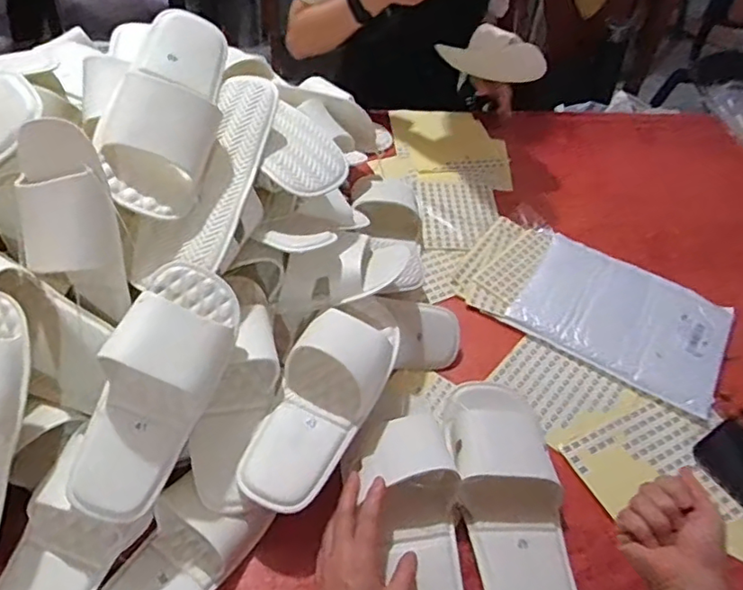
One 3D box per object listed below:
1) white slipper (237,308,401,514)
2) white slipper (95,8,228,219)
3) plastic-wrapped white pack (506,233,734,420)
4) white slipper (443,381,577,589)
[{"bbox_3d":[-0.051,0.103,0.602,0.099,0.068,0.240,23,63,14],"label":"white slipper"},{"bbox_3d":[-0.214,-0.201,0.610,0.104,0.073,0.252,5,64,-2],"label":"white slipper"},{"bbox_3d":[0.356,0.027,0.813,0.271,0.019,0.210,29,51,18],"label":"plastic-wrapped white pack"},{"bbox_3d":[0.150,0.212,0.608,0.110,0.068,0.271,-3,56,-9],"label":"white slipper"}]

